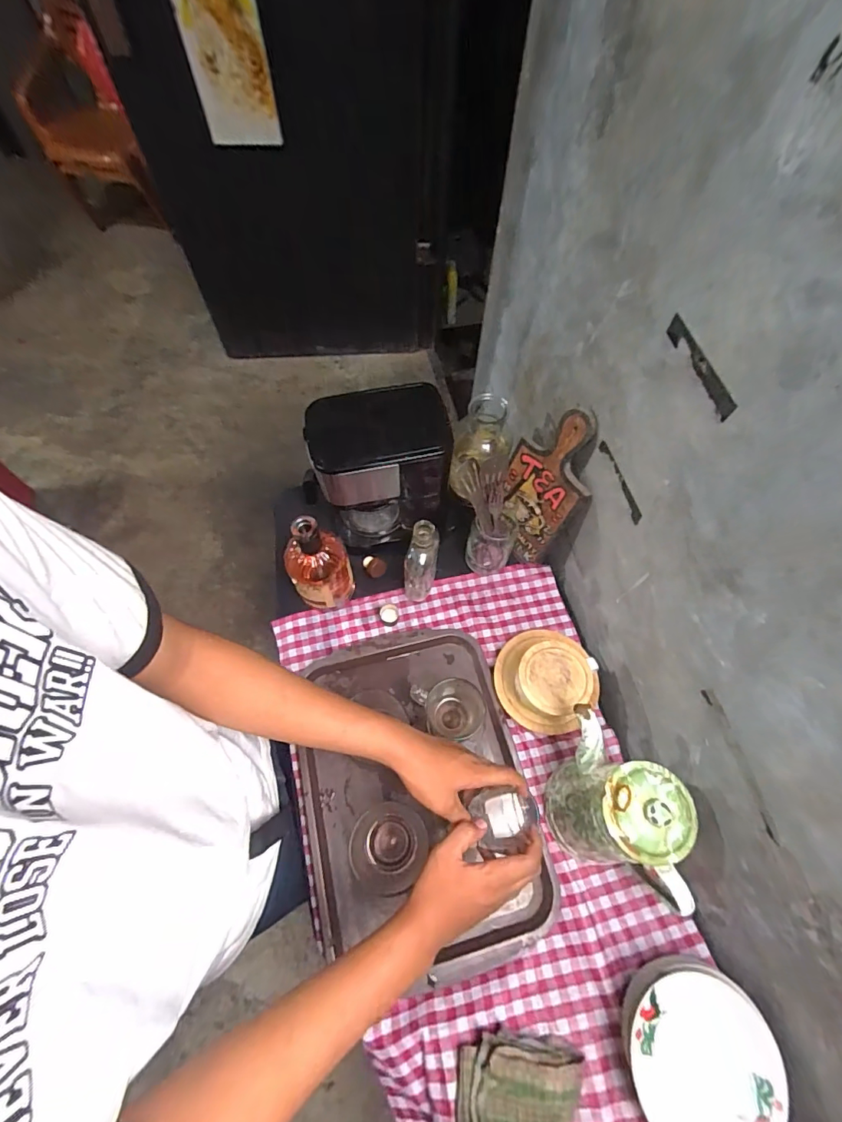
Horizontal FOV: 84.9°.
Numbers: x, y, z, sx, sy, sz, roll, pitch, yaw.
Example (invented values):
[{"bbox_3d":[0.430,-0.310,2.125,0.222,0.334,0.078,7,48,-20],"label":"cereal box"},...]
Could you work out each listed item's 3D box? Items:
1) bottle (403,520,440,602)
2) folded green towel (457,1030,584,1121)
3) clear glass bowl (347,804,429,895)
[{"bbox_3d":[-0.002,0.000,0.728,0.051,0.178,0.064,5,63,2],"label":"bottle"},{"bbox_3d":[0.102,0.578,0.479,0.124,0.041,0.116,8,63,3],"label":"folded green towel"},{"bbox_3d":[-0.044,0.375,0.602,0.093,0.057,0.102,29,66,13],"label":"clear glass bowl"}]

